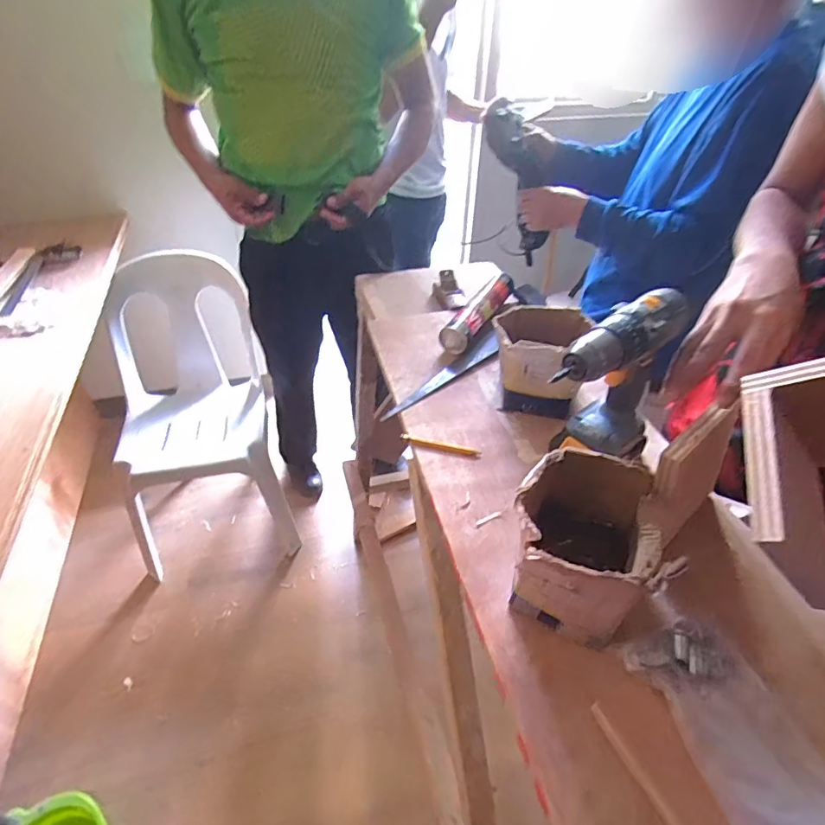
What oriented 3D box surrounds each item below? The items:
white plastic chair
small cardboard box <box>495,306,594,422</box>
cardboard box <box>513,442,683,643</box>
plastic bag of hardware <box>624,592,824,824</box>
[{"bbox_3d":[-0.627,-0.007,1.405,0.432,0.720,0.504,-9,42,-12],"label":"white plastic chair"},{"bbox_3d":[0.176,-0.073,0.692,0.124,0.107,0.124,6,41,5],"label":"small cardboard box"},{"bbox_3d":[0.162,0.126,0.463,0.136,0.115,0.138,13,42,12],"label":"cardboard box"},{"bbox_3d":[0.252,0.241,0.392,0.107,0.026,0.177,-10,43,-14],"label":"plastic bag of hardware"}]

